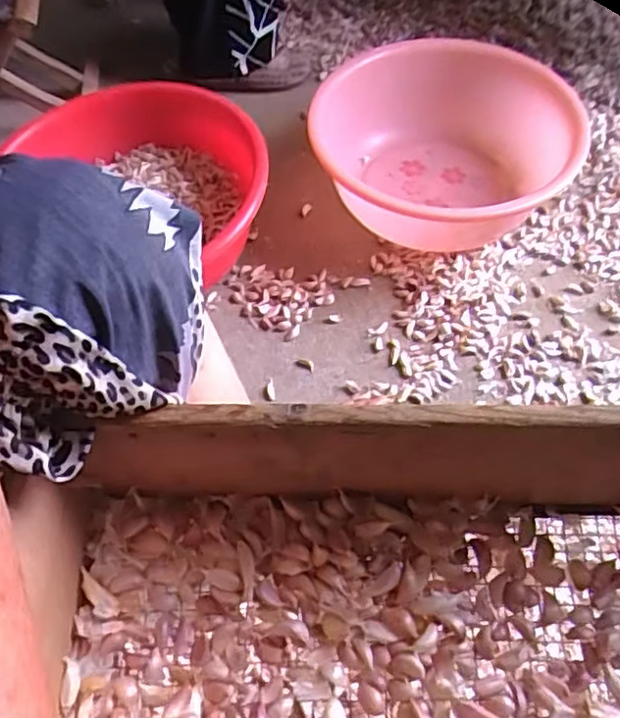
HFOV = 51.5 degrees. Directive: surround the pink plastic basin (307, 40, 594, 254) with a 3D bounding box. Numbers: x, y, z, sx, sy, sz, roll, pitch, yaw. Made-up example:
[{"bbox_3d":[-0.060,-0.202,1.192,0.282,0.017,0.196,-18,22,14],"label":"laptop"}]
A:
[{"bbox_3d":[0.185,-0.285,0.905,0.345,0.150,0.316,-1,58,2],"label":"pink plastic basin"}]

